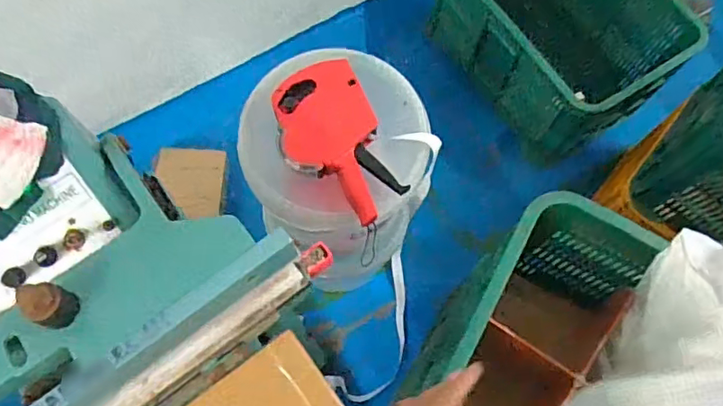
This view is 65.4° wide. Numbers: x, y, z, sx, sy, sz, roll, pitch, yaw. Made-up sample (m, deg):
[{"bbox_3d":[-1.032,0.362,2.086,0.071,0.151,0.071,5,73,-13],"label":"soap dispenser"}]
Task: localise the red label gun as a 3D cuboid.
[{"bbox_3d":[-0.035,-0.076,0.731,0.125,0.042,0.215,-23,72,-10],"label":"red label gun"}]

